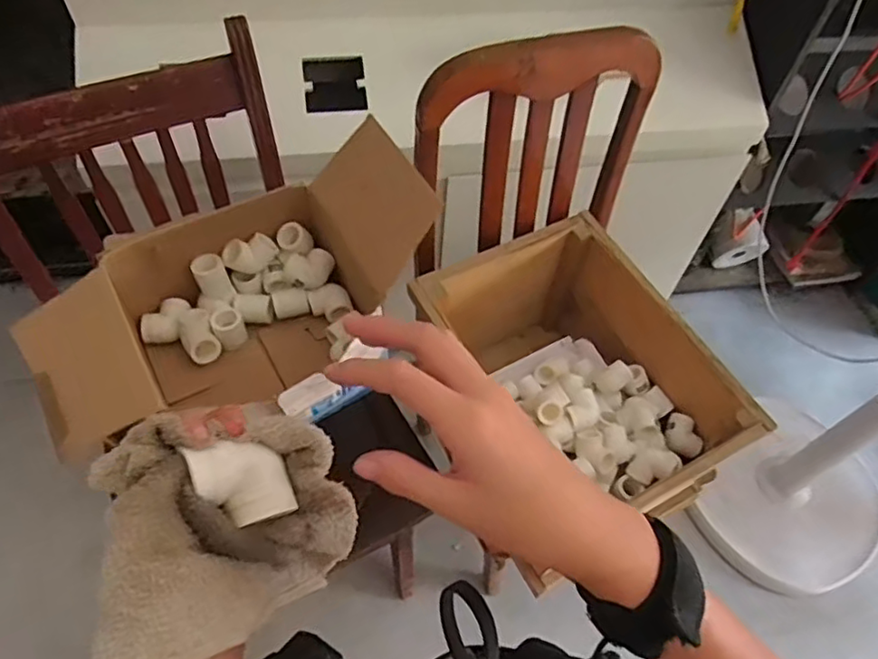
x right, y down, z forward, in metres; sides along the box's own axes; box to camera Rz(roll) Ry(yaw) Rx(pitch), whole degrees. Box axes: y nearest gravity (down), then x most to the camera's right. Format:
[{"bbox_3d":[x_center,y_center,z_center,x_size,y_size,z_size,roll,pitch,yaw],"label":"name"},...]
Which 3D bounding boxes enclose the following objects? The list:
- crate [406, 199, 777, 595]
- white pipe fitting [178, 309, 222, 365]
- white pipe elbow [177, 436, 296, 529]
[{"bbox_3d":[0.188,0.096,0.922,0.300,0.292,0.407,-25,60,-20],"label":"crate"},{"bbox_3d":[-0.269,0.007,0.690,0.036,0.033,0.054,-22,59,-19],"label":"white pipe fitting"},{"bbox_3d":[-0.101,0.074,0.306,0.041,0.028,0.047,-26,101,-36],"label":"white pipe elbow"}]

